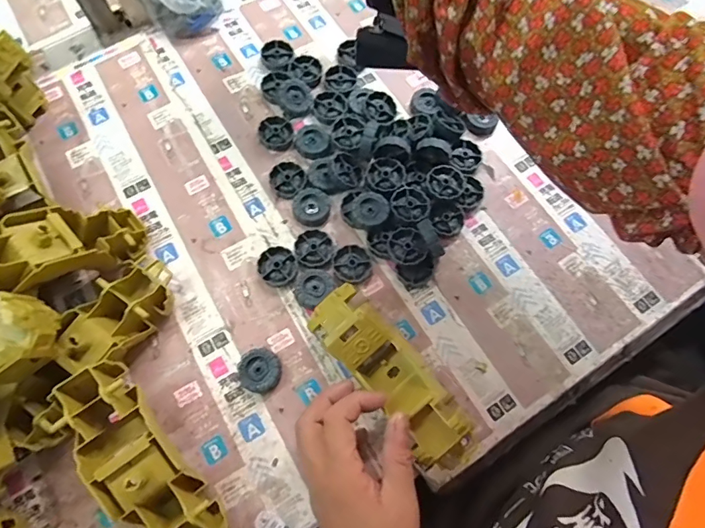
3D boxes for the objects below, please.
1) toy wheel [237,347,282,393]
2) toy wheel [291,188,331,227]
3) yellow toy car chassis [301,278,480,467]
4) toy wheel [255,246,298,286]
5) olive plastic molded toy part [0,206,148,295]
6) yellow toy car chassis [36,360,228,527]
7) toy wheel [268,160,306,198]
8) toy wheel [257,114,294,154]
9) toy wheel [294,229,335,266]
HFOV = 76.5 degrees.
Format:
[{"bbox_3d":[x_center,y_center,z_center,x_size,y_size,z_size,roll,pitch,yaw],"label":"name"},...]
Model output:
[{"bbox_3d":[-0.084,0.096,0.404,0.039,0.014,0.037,1,71,-2],"label":"toy wheel"},{"bbox_3d":[-0.042,-0.058,0.457,0.038,0.012,0.036,1,71,-2],"label":"toy wheel"},{"bbox_3d":[0.034,0.097,0.383,0.053,0.056,0.175,-40,79,-14],"label":"yellow toy car chassis"},{"bbox_3d":[-0.072,0.002,0.433,0.037,0.012,0.037,1,71,-2],"label":"toy wheel"},{"bbox_3d":[-0.260,-0.008,0.375,0.062,0.048,0.178,45,40,14],"label":"olive plastic molded toy part"},{"bbox_3d":[-0.166,0.162,0.345,0.074,0.055,0.178,-37,89,-13],"label":"yellow toy car chassis"},{"bbox_3d":[-0.068,-0.089,0.468,0.040,0.011,0.036,37,73,10],"label":"toy wheel"},{"bbox_3d":[-0.083,-0.144,0.487,0.037,0.010,0.046,-4,71,-4],"label":"toy wheel"},{"bbox_3d":[-0.038,-0.015,0.443,0.037,0.010,0.037,1,71,-2],"label":"toy wheel"}]

